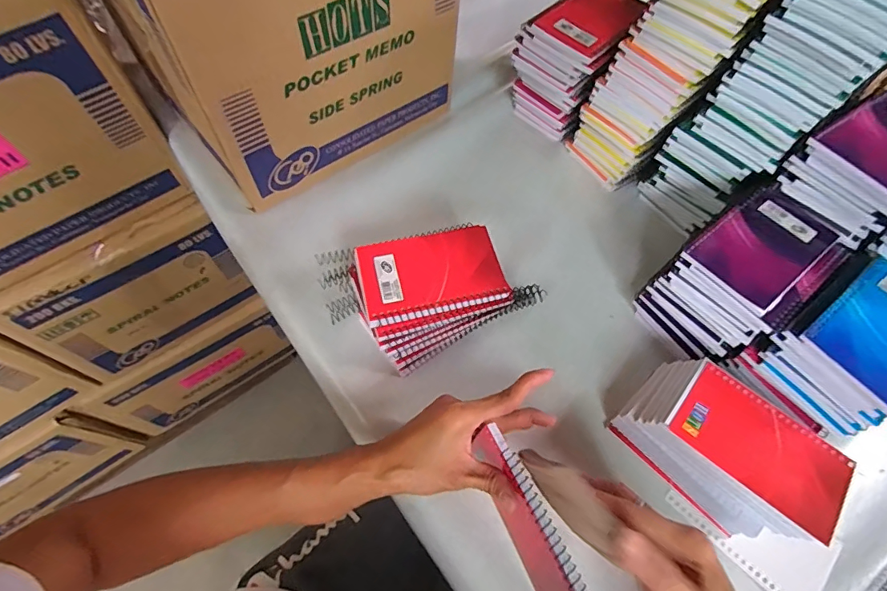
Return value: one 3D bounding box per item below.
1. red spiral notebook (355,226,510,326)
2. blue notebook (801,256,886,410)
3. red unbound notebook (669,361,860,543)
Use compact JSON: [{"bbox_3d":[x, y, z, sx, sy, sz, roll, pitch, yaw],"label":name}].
[{"bbox_3d":[-0.012,-0.022,0.419,0.131,0.006,0.084,-12,62,-9],"label":"red spiral notebook"},{"bbox_3d":[0.364,0.027,0.364,0.126,0.009,0.084,-31,68,-17],"label":"blue notebook"},{"bbox_3d":[0.259,0.120,0.365,0.130,0.005,0.079,38,66,17],"label":"red unbound notebook"}]

